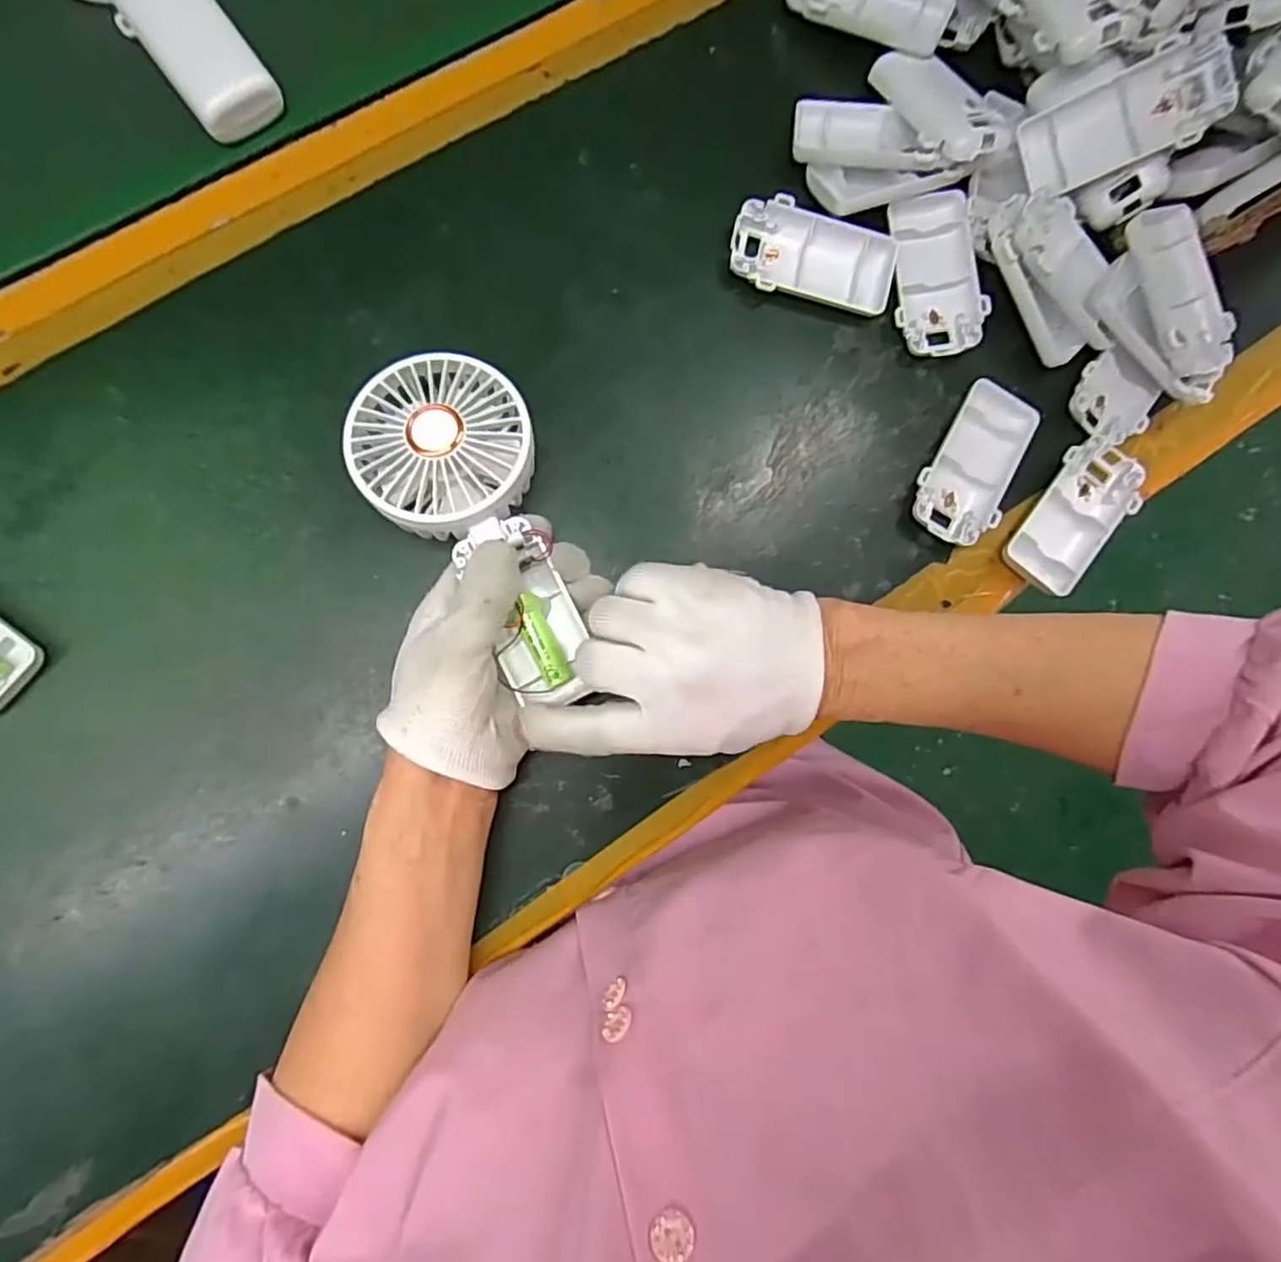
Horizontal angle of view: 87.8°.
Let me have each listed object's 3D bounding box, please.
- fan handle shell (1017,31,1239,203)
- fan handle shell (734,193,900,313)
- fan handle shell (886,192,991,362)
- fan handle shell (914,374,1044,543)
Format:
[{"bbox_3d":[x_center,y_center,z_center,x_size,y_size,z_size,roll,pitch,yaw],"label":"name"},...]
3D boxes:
[{"bbox_3d":[0.266,-0.281,0.367,0.097,0.015,0.050,-18,87,20],"label":"fan handle shell"},{"bbox_3d":[0.100,-0.218,0.388,0.095,0.016,0.048,9,85,-5],"label":"fan handle shell"},{"bbox_3d":[0.175,-0.213,0.399,0.048,0.019,0.098,-5,86,-6],"label":"fan handle shell"},{"bbox_3d":[0.196,-0.098,0.393,0.049,0.013,0.097,28,83,-3],"label":"fan handle shell"}]

